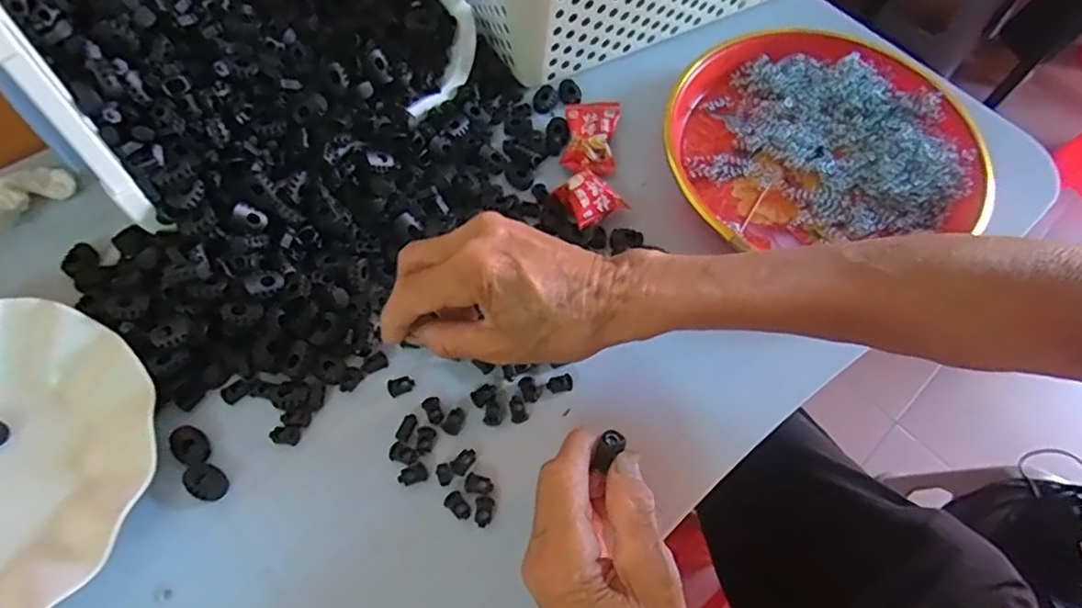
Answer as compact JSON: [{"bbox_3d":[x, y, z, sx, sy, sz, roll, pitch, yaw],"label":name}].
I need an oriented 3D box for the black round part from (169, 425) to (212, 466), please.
[{"bbox_3d":[-0.189,0.077,0.331,0.025,0.005,0.016,38,67,15],"label":"black round part"}]

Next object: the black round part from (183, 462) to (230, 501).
[{"bbox_3d":[-0.177,0.093,0.322,0.022,0.008,0.017,29,65,11],"label":"black round part"}]

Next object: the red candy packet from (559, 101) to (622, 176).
[{"bbox_3d":[0.036,-0.121,0.443,0.038,0.011,0.059,6,63,0],"label":"red candy packet"}]

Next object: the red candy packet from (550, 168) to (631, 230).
[{"bbox_3d":[0.033,-0.073,0.417,0.037,0.017,0.038,-28,68,-16],"label":"red candy packet"}]

